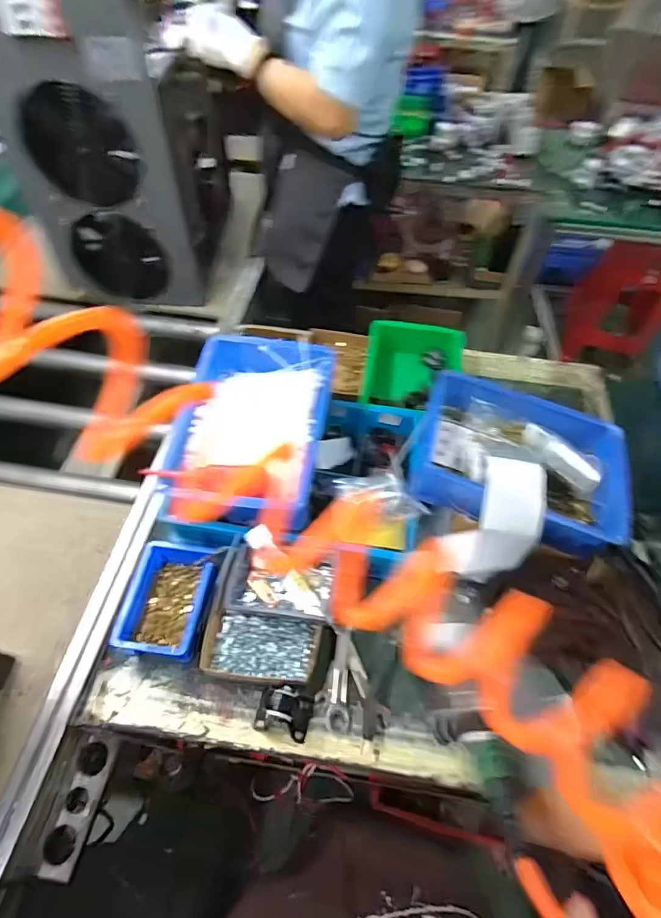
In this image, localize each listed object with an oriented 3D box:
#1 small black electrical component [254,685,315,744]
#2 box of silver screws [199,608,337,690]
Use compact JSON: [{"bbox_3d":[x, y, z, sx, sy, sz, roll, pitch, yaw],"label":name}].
[{"bbox_3d":[-0.057,0.307,0.577,0.067,0.055,0.051,13,55,7],"label":"small black electrical component"},{"bbox_3d":[-0.084,0.255,0.628,0.168,0.038,0.082,7,54,3],"label":"box of silver screws"}]

